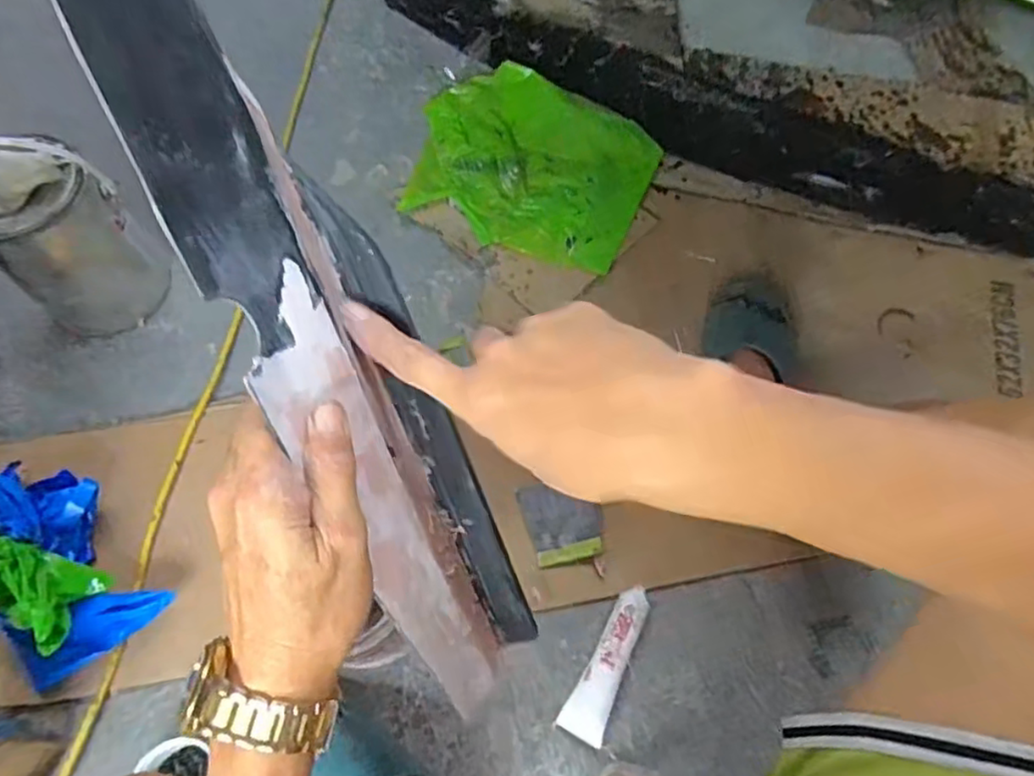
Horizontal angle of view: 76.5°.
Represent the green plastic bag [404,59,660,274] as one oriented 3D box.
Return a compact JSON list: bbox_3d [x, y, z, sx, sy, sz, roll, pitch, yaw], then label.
[{"bbox_3d":[0.010,-0.350,1.024,0.385,0.049,0.295,23,69,10],"label":"green plastic bag"}]

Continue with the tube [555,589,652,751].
[{"bbox_3d":[0.105,0.304,0.728,0.045,0.025,0.168,27,69,11],"label":"tube"}]

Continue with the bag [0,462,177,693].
[{"bbox_3d":[-0.539,0.208,0.739,0.284,0.111,0.215,15,67,6],"label":"bag"}]

